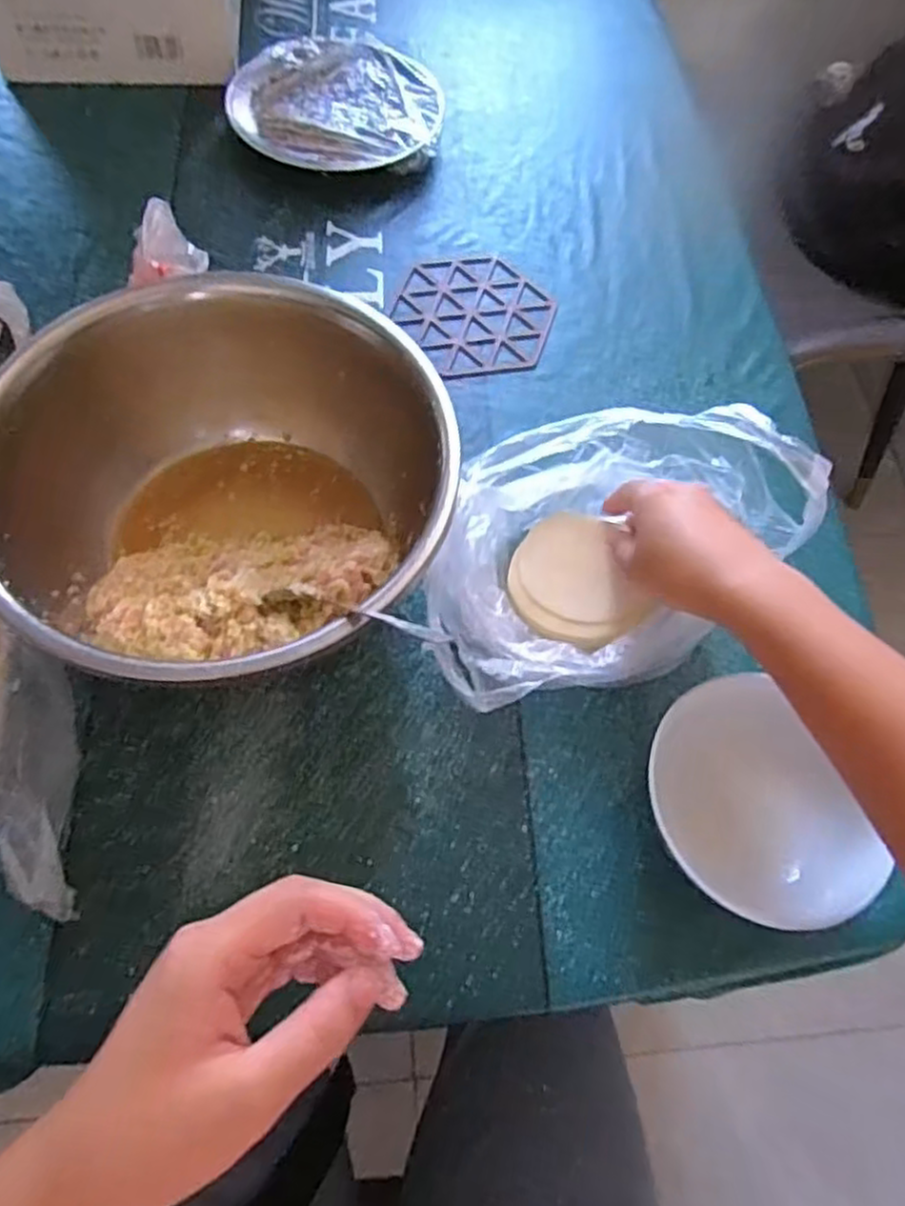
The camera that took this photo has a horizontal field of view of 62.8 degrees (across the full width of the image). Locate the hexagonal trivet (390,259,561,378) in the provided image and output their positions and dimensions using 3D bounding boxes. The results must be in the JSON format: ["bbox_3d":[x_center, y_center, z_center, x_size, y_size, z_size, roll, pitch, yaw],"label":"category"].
[{"bbox_3d":[0.019,-0.236,0.598,0.118,0.004,0.132,-29,68,-16],"label":"hexagonal trivet"}]

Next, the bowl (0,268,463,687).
[{"bbox_3d":[-0.127,-0.057,0.438,0.247,0.114,0.247,1,63,-3],"label":"bowl"}]

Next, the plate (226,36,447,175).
[{"bbox_3d":[-0.106,-0.458,0.686,0.189,0.031,0.177,1,63,-3],"label":"plate"}]

